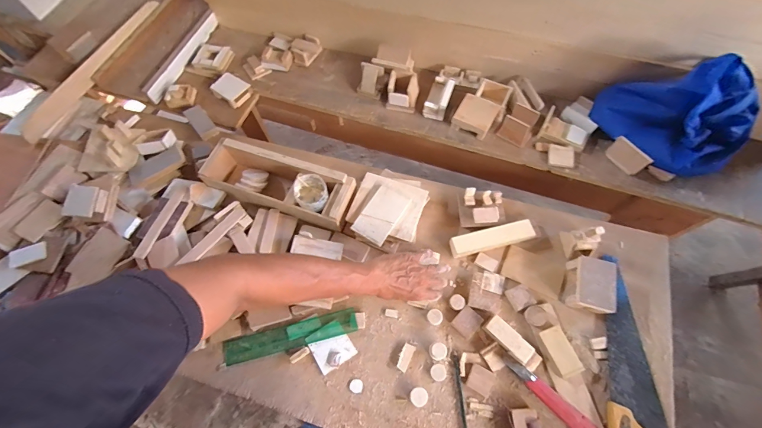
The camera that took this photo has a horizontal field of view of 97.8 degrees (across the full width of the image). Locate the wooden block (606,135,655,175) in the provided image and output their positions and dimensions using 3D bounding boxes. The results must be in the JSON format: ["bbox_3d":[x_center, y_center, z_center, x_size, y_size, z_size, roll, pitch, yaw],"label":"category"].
[{"bbox_3d":[0.529,-0.122,0.719,0.012,0.068,0.078,-36,68,-12],"label":"wooden block"}]

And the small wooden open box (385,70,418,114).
[{"bbox_3d":[0.053,-0.300,0.821,0.071,0.060,0.066,11,69,6],"label":"small wooden open box"}]

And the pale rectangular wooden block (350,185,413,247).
[{"bbox_3d":[0.002,0.000,0.673,0.073,0.012,0.120,29,71,15],"label":"pale rectangular wooden block"}]

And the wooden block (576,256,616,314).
[{"bbox_3d":[0.399,0.135,0.628,0.066,0.053,0.094,14,67,10],"label":"wooden block"}]

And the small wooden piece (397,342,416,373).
[{"bbox_3d":[0.046,0.265,0.614,0.022,0.009,0.048,24,71,11],"label":"small wooden piece"}]

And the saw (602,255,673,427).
[{"bbox_3d":[0.448,0.275,0.578,0.102,0.034,0.398,9,69,6],"label":"saw"}]

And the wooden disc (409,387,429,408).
[{"bbox_3d":[0.067,0.321,0.583,0.030,0.015,0.031,-1,68,2],"label":"wooden disc"}]

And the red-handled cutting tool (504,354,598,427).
[{"bbox_3d":[0.295,0.320,0.575,0.185,0.018,0.031,41,75,16],"label":"red-handled cutting tool"}]

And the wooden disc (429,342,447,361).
[{"bbox_3d":[0.105,0.253,0.611,0.030,0.026,0.031,22,71,11],"label":"wooden disc"}]

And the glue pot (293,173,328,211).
[{"bbox_3d":[-0.141,-0.038,0.691,0.065,0.060,0.071,-38,72,-12],"label":"glue pot"}]

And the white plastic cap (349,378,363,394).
[{"bbox_3d":[-0.044,0.312,0.602,0.024,0.004,0.023,-1,68,2],"label":"white plastic cap"}]

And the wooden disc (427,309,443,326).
[{"bbox_3d":[0.103,0.198,0.638,0.029,0.013,0.029,-1,68,2],"label":"wooden disc"}]

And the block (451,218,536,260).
[{"bbox_3d":[0.228,0.052,0.690,0.172,0.030,0.042,-13,68,-3],"label":"block"}]

